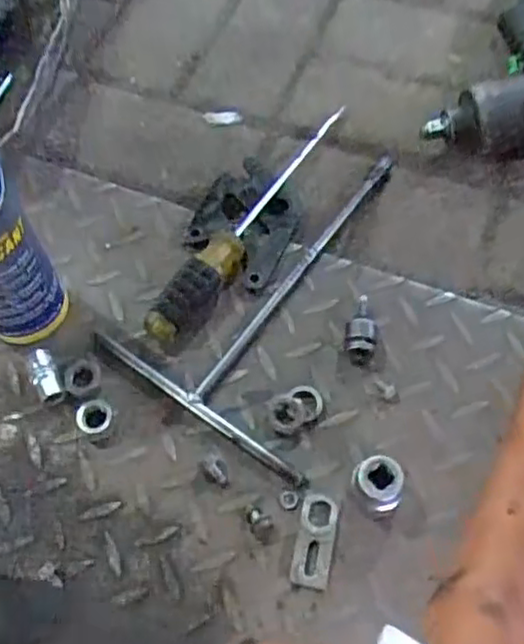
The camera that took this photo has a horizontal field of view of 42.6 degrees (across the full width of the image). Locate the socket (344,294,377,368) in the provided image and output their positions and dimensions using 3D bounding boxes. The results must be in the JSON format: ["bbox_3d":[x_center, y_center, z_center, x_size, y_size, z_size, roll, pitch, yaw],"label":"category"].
[{"bbox_3d":[0.076,0.006,0.519,0.024,0.023,0.056,7,62,4],"label":"socket"}]

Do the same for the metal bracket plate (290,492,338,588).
[{"bbox_3d":[0.036,0.147,0.456,0.026,0.004,0.060,9,62,5],"label":"metal bracket plate"}]

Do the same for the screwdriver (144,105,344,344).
[{"bbox_3d":[-0.003,-0.092,0.565,0.031,0.030,0.278,29,66,15],"label":"screwdriver"}]

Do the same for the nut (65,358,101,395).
[{"bbox_3d":[-0.135,0.042,0.508,0.025,0.009,0.026,-3,62,-1],"label":"nut"}]

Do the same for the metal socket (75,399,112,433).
[{"bbox_3d":[-0.122,0.069,0.491,0.024,0.009,0.024,0,62,0],"label":"metal socket"}]

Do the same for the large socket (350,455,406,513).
[{"bbox_3d":[0.076,0.112,0.452,0.033,0.039,0.033,0,62,0],"label":"large socket"}]

